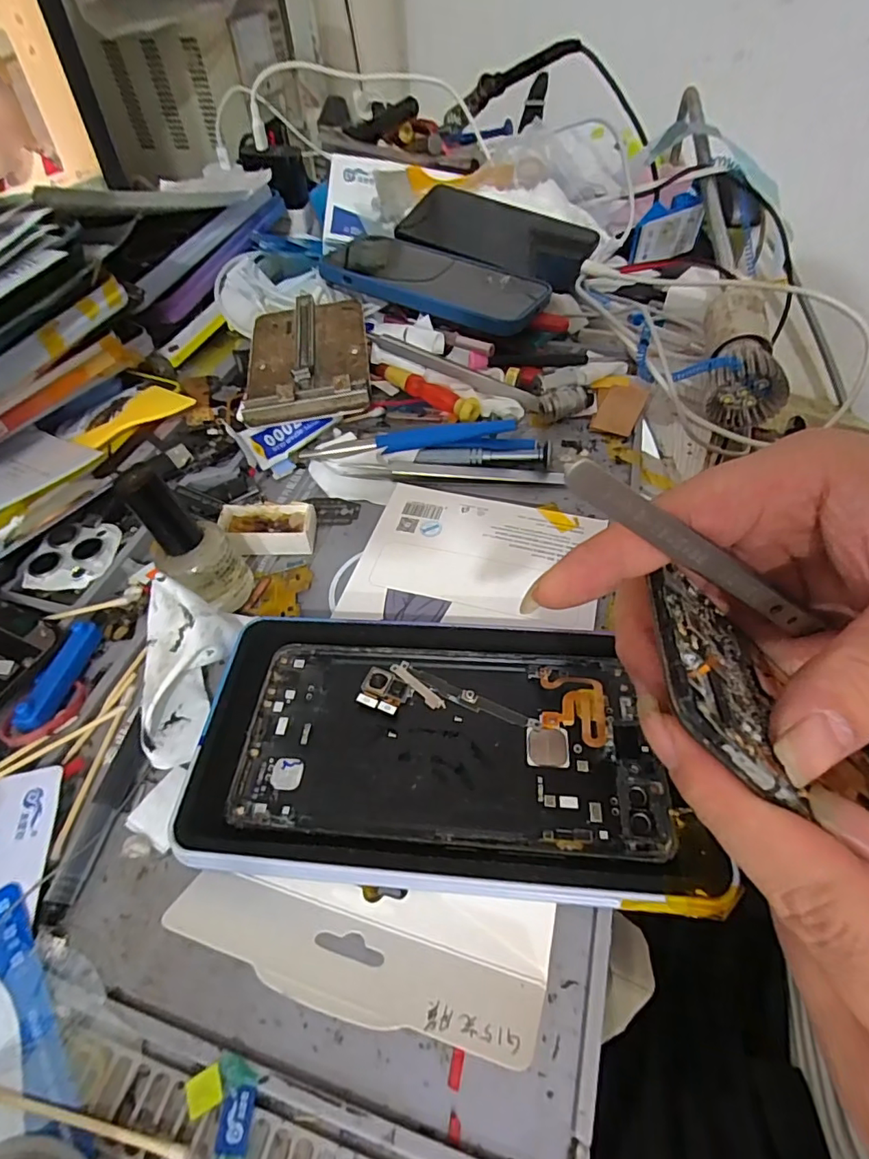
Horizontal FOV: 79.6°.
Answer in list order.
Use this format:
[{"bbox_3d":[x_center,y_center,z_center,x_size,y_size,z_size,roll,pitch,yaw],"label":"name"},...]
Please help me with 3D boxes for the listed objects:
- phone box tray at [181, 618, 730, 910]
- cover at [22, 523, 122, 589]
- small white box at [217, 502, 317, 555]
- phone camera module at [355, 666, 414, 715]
[{"bbox_3d":[0.002,0.059,0.195,0.175,0.027,0.097,2,51,5],"label":"phone box tray"},{"bbox_3d":[-0.185,-0.014,0.267,0.039,0.004,0.038,-2,51,2],"label":"cover"},{"bbox_3d":[-0.087,-0.027,0.277,0.048,0.017,0.024,-5,51,-1],"label":"small white box"},{"bbox_3d":[-0.020,0.045,0.212,0.020,0.004,0.017,18,54,16],"label":"phone camera module"}]

